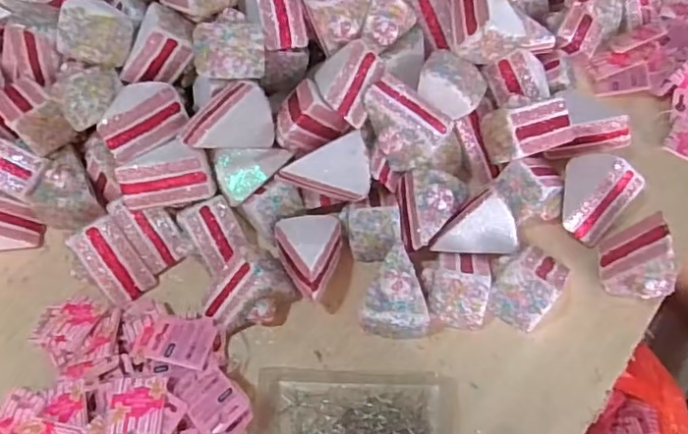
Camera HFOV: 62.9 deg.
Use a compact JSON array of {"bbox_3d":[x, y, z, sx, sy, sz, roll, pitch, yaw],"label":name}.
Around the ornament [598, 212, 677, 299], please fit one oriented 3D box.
[{"bbox_3d":[0.283,0.040,0.543,0.045,0.088,0.074,-24,62,-9],"label":"ornament"}]

